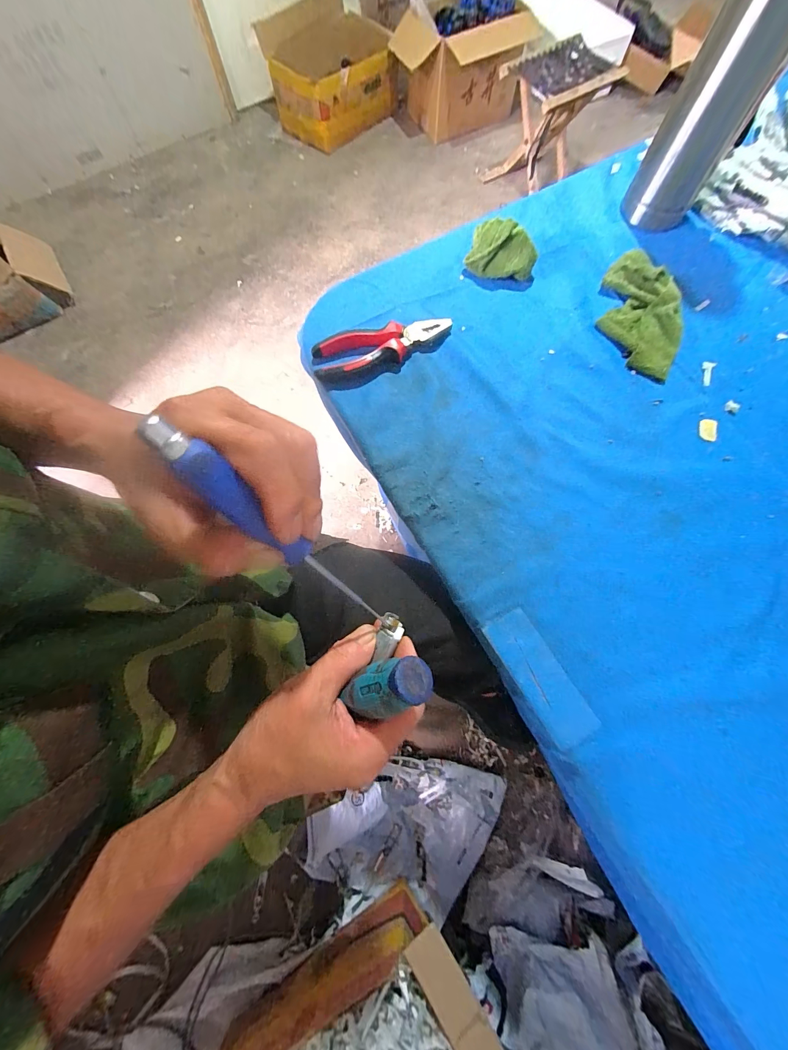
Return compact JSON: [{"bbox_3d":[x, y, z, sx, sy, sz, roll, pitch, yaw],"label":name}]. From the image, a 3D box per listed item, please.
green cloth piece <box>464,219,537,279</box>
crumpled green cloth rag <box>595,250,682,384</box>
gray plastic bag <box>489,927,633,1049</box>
[{"bbox_3d":[0.132,-0.336,0.424,0.083,0.048,0.056,18,74,6],"label":"green cloth piece"},{"bbox_3d":[0.285,-0.250,0.405,0.078,0.027,0.173,1,73,1],"label":"crumpled green cloth rag"},{"bbox_3d":[0.278,0.831,0.581,0.172,0.149,0.190,-2,73,0],"label":"gray plastic bag"}]

